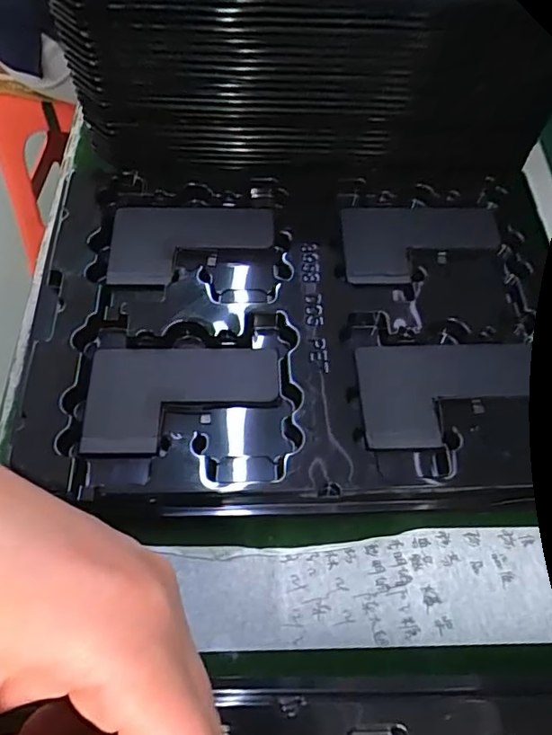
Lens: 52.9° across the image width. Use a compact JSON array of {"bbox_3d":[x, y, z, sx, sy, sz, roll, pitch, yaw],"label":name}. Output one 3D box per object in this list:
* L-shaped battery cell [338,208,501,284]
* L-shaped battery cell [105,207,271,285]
[{"bbox_3d":[0.088,-0.074,0.334,0.094,0.005,0.059,2,62,-1],"label":"L-shaped battery cell"},{"bbox_3d":[-0.050,-0.073,0.328,0.094,0.004,0.057,-1,62,-2],"label":"L-shaped battery cell"}]

